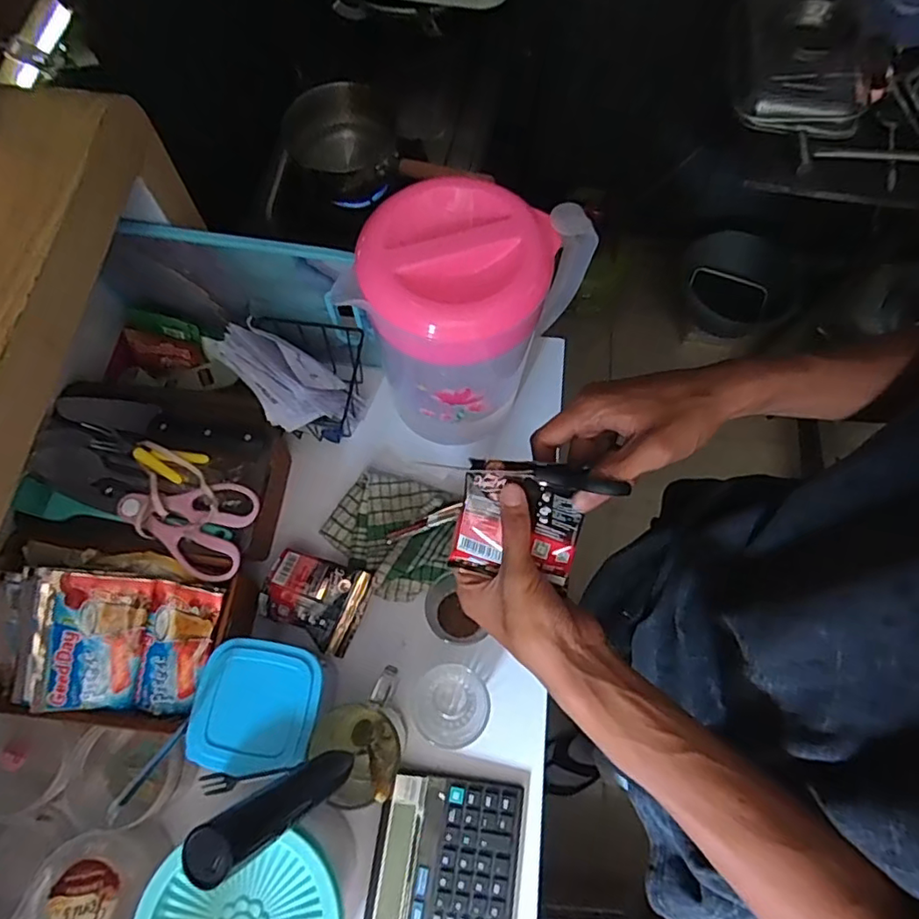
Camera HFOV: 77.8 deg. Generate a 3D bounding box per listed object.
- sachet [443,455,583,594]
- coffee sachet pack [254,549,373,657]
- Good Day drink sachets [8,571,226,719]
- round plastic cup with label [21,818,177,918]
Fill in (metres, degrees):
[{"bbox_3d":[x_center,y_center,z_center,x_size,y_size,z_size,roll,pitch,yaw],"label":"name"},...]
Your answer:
[{"bbox_3d":[0.040,0.046,0.398,0.085,0.012,0.089,13,113,15],"label":"sachet"},{"bbox_3d":[-0.147,0.141,0.576,0.100,0.020,0.084,24,83,-5],"label":"coffee sachet pack"},{"bbox_3d":[-0.295,0.154,0.504,0.143,0.070,0.115,11,89,-17],"label":"Good Day drink sachets"},{"bbox_3d":[-0.301,0.363,0.486,0.099,0.057,0.087,-20,71,-8],"label":"round plastic cup with label"}]

